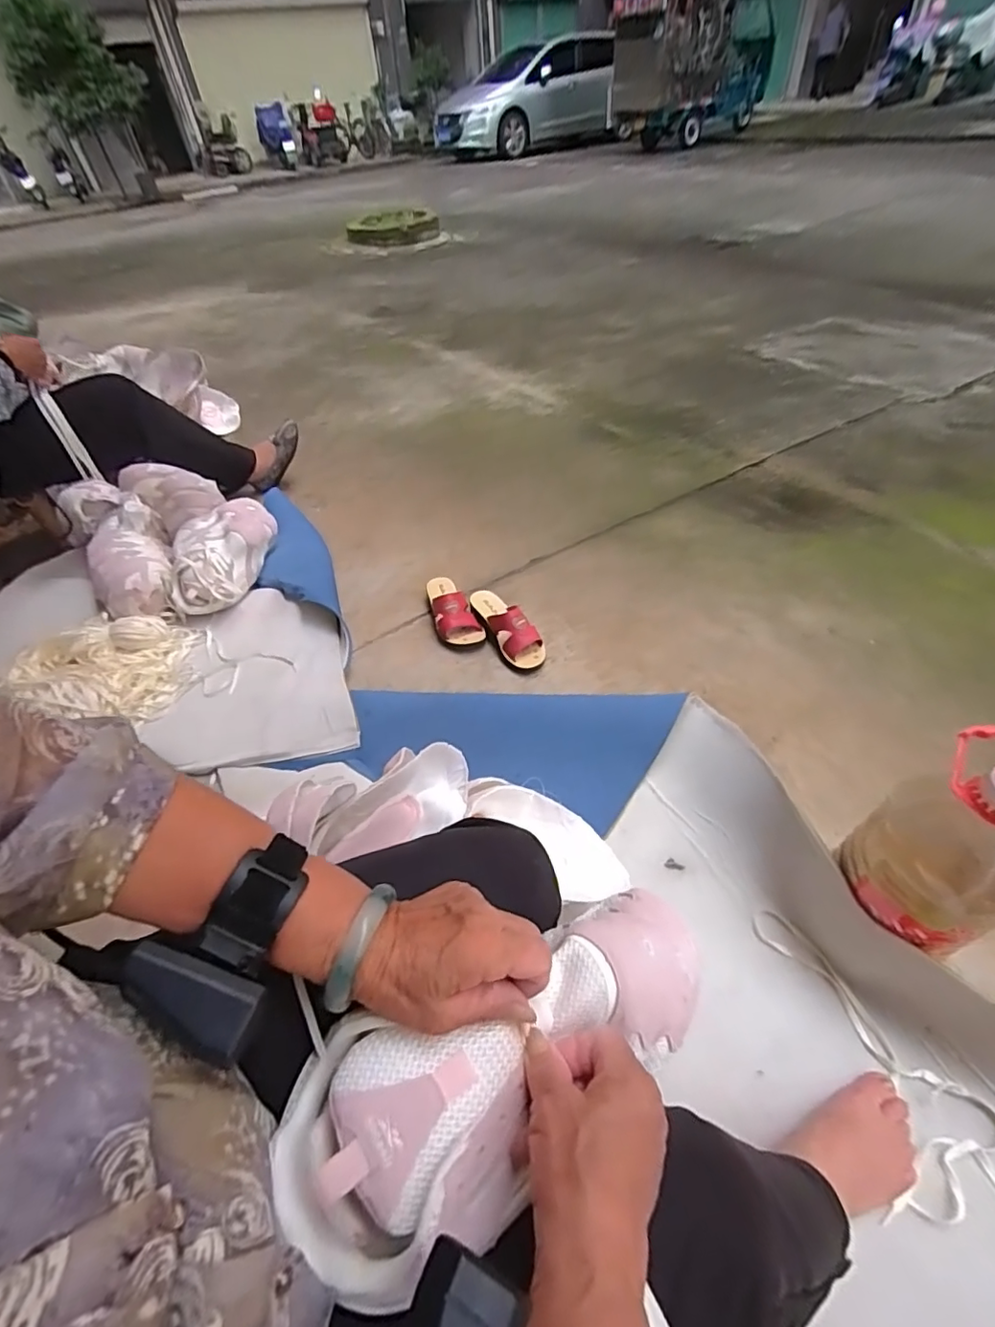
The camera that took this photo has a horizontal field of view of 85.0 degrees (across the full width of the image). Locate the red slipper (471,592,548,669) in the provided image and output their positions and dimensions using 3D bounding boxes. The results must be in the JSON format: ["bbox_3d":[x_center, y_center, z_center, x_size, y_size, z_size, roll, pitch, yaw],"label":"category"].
[{"bbox_3d":[0.022,-0.083,1.124,0.080,0.078,0.212,-22,48,-17],"label":"red slipper"}]

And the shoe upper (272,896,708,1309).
[{"bbox_3d":[0.016,0.224,0.314,0.265,0.052,0.108,-20,47,-22],"label":"shoe upper"}]

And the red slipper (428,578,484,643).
[{"bbox_3d":[-0.108,-0.129,1.182,0.082,0.081,0.216,-19,47,-14],"label":"red slipper"}]

